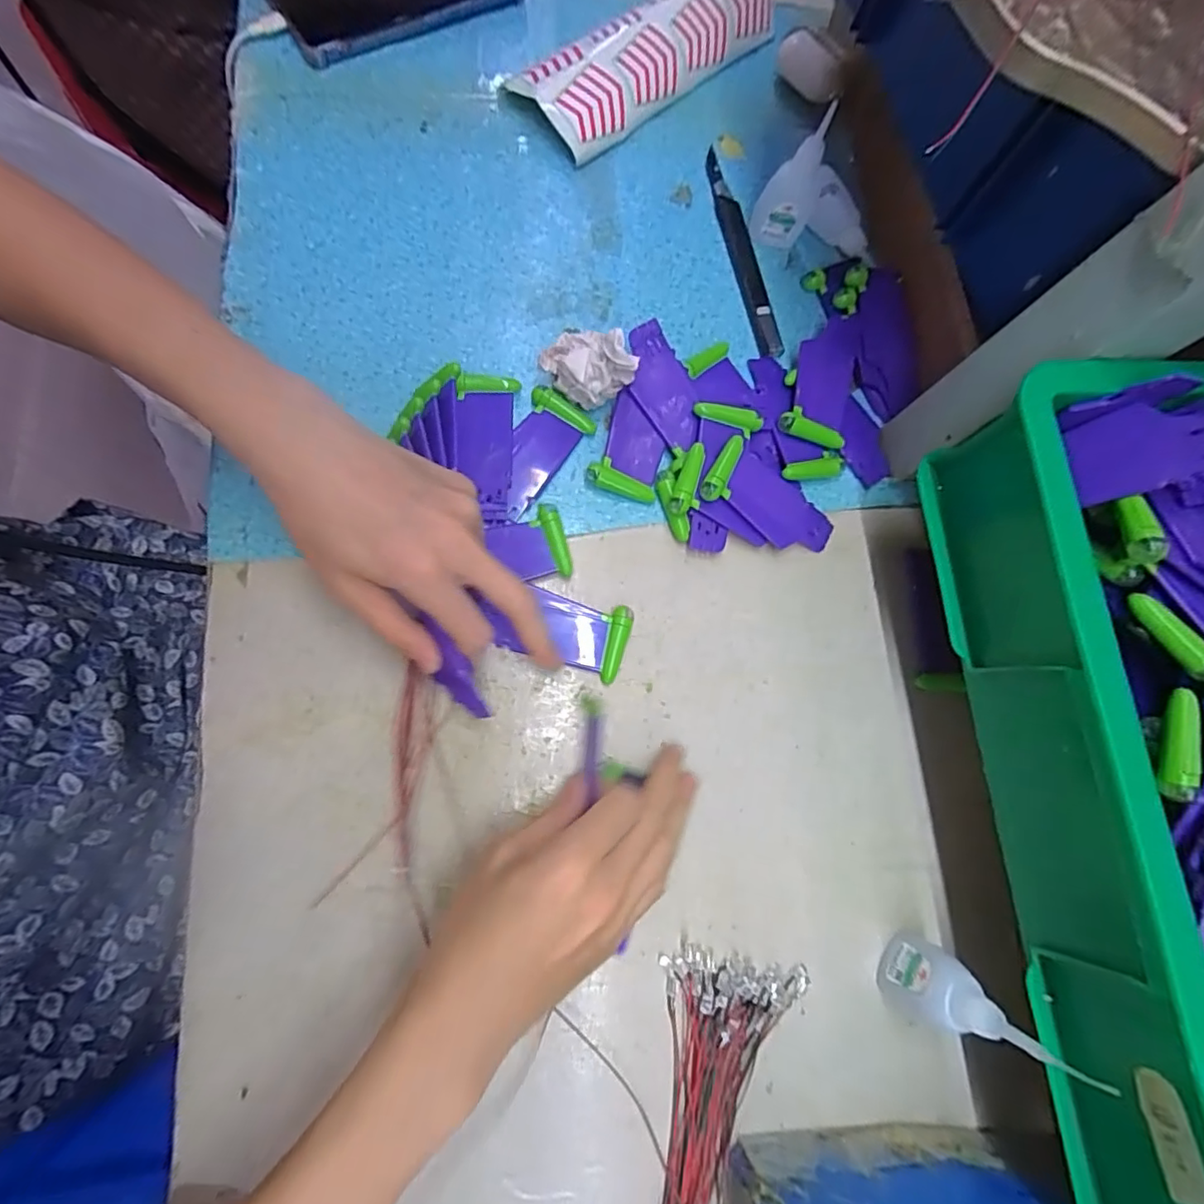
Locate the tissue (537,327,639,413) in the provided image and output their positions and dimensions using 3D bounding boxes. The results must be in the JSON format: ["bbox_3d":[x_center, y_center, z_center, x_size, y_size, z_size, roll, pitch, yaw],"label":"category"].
[{"bbox_3d":[-0.008,-0.136,0.332,0.031,0.053,0.048,-44,87,-13],"label":"tissue"}]

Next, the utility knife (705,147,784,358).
[{"bbox_3d":[0.097,-0.241,0.398,0.014,0.015,0.160,-13,81,-10],"label":"utility knife"}]

